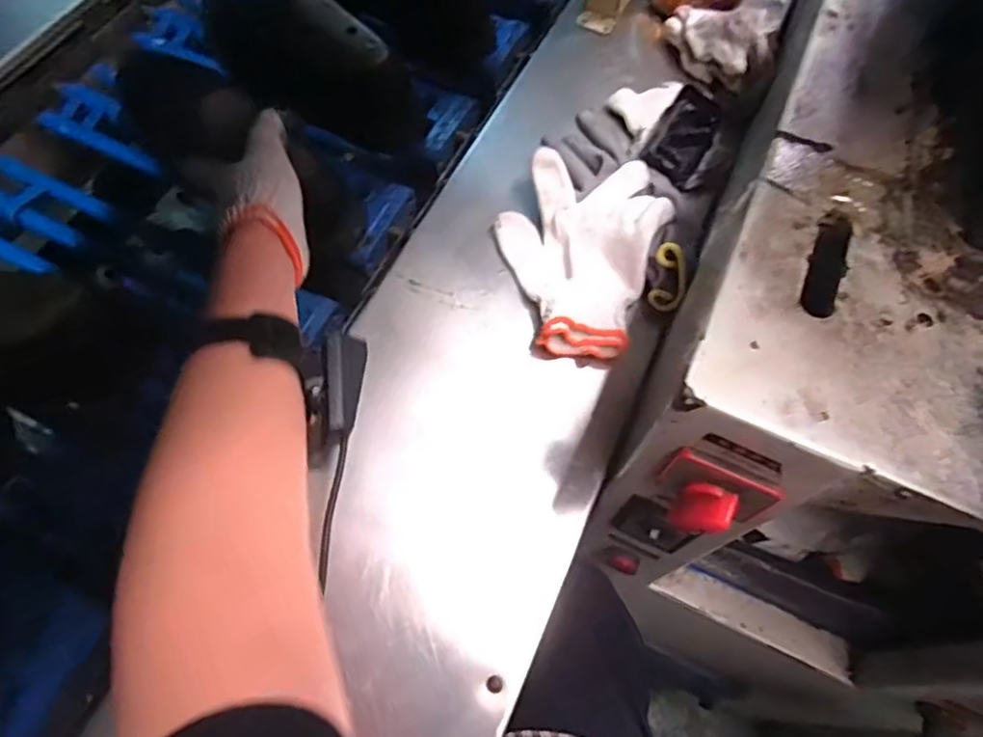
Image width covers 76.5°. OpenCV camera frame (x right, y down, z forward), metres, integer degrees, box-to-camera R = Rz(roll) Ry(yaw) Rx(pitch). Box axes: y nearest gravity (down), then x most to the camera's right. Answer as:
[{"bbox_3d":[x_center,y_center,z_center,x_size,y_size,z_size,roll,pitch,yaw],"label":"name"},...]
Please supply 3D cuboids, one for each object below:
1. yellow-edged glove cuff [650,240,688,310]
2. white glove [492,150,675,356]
[{"bbox_3d":[0.143,-0.073,0.502,0.027,0.010,0.053,7,91,21],"label":"yellow-edged glove cuff"},{"bbox_3d":[0.068,-0.102,0.518,0.128,0.033,0.185,21,65,7],"label":"white glove"}]

